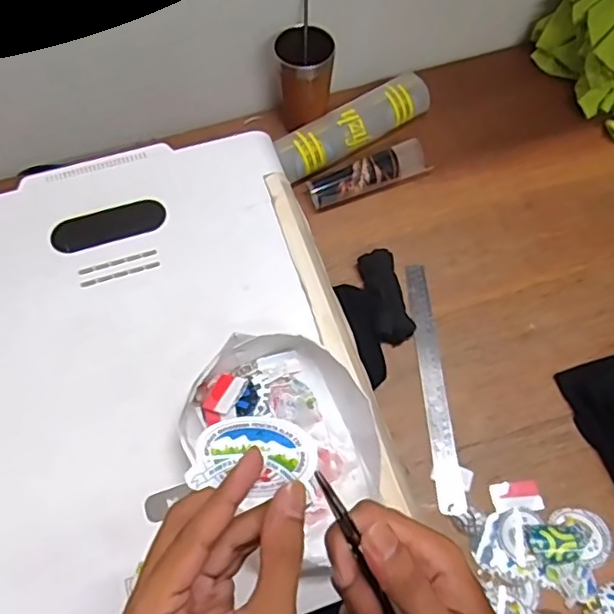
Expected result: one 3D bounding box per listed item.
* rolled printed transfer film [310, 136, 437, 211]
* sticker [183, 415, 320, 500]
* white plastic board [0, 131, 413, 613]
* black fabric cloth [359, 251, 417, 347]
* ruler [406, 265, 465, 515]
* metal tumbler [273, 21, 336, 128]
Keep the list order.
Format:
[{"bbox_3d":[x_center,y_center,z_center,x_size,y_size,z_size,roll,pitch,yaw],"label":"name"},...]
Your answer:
[{"bbox_3d":[0.091,-0.191,0.856,0.181,0.033,0.042,-23,67,-12],"label":"rolled printed transfer film"},{"bbox_3d":[-0.025,0.075,0.299,0.060,0.006,0.040,12,62,-1],"label":"sticker"},{"bbox_3d":[-0.158,0.057,0.590,0.398,0.025,0.502,-17,69,-8],"label":"white plastic board"},{"bbox_3d":[0.104,-0.016,0.786,0.050,0.033,0.127,-9,64,-6],"label":"black fabric cloth"},{"bbox_3d":[0.159,0.091,0.753,0.030,0.006,0.320,-5,64,4],"label":"ruler"},{"bbox_3d":[-0.004,-0.330,0.869,0.074,0.131,0.069,1,64,-1],"label":"metal tumbler"}]

